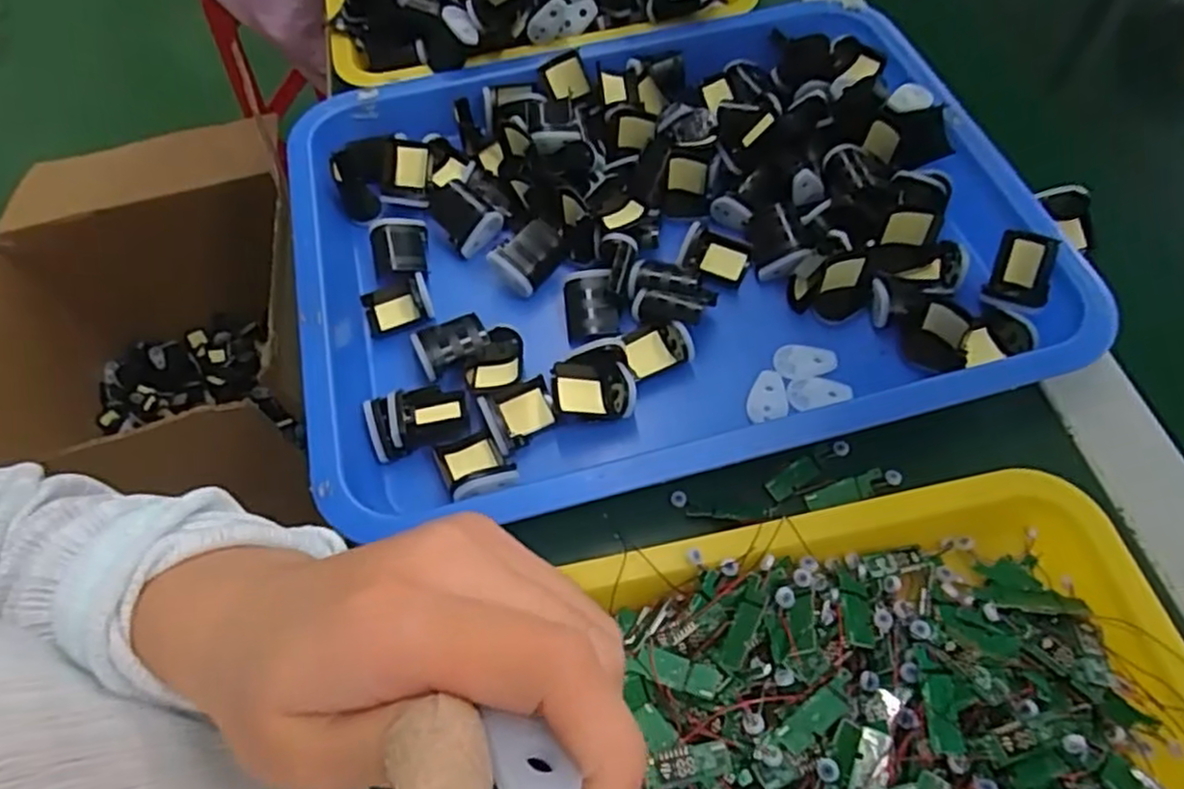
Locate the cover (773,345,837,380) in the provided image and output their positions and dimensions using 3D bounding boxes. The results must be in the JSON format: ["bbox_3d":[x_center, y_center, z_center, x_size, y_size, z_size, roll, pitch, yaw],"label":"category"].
[{"bbox_3d":[0.123,-0.020,0.415,0.035,0.004,0.022,-10,60,-3],"label":"cover"}]

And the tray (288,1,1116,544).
[{"bbox_3d":[0.037,-0.103,0.450,0.446,0.047,0.336,-14,60,-5],"label":"tray"}]

